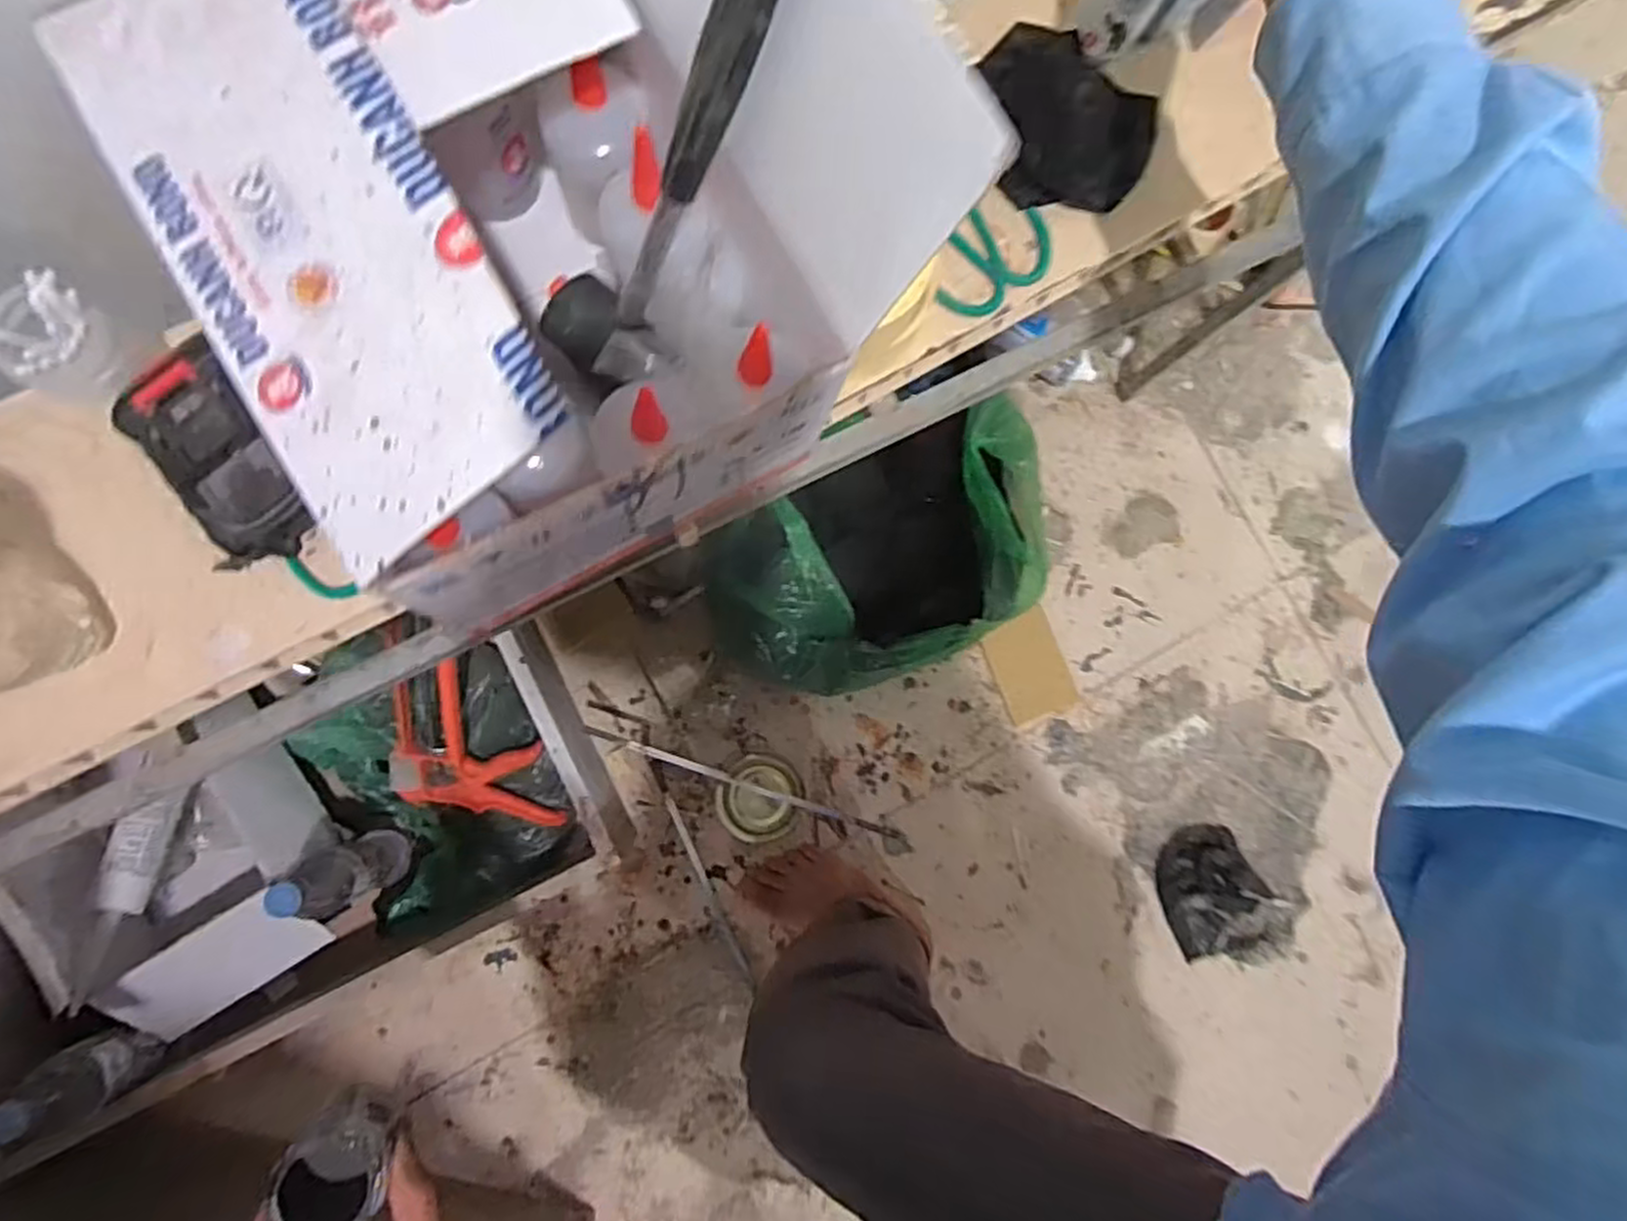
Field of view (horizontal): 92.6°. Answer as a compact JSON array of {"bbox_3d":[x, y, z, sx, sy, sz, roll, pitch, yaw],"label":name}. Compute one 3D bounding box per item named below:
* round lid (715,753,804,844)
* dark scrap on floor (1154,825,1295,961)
[{"bbox_3d":[-0.061,0.216,0.885,0.093,0.021,0.096,1,97,5],"label":"round lid"},{"bbox_3d":[0.527,0.364,1.013,0.138,0.028,0.172,-20,86,-8],"label":"dark scrap on floor"}]

